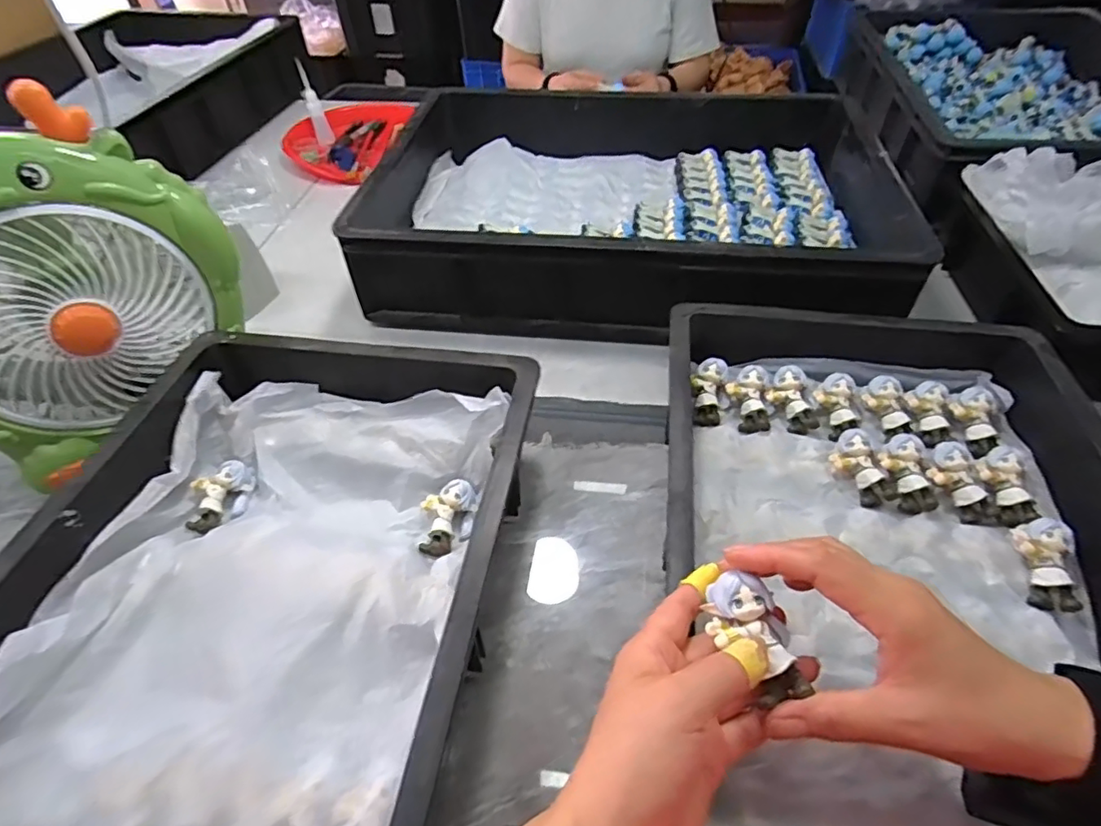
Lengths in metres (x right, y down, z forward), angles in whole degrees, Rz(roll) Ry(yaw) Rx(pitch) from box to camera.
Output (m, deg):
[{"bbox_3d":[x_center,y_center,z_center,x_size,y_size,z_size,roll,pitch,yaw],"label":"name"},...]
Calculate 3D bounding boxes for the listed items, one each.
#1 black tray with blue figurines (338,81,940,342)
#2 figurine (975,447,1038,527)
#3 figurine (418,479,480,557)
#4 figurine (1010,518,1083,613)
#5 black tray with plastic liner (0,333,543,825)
[{"bbox_3d":[0.091,-0.271,0.722,0.591,0.112,0.428,2,47,3],"label":"black tray with blue figurines"},{"bbox_3d":[0.357,0.056,0.455,0.026,0.022,0.064,0,62,2],"label":"figurine"},{"bbox_3d":[-0.082,0.085,0.470,0.046,0.019,0.059,-4,47,-2],"label":"figurine"},{"bbox_3d":[0.353,0.108,0.412,0.031,0.024,0.064,8,66,9],"label":"figurine"},{"bbox_3d":[-0.196,0.132,0.386,0.308,0.089,0.470,6,48,7],"label":"black tray with plastic liner"}]

